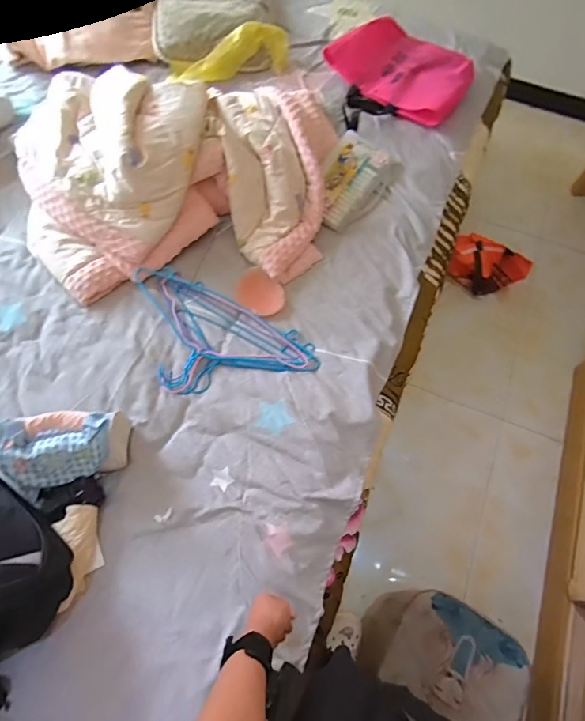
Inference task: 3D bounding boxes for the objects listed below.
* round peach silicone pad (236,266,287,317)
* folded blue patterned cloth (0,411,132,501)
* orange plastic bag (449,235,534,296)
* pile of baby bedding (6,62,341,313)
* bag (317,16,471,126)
[{"bbox_3d":[-0.072,-0.154,1.009,0.121,0.024,0.092,35,67,14],"label":"round peach silicone pad"},{"bbox_3d":[-0.402,0.155,0.787,0.201,0.100,0.114,-13,65,-8],"label":"folded blue patterned cloth"},{"bbox_3d":[0.656,-0.328,1.559,0.157,0.135,0.262,-38,71,-19],"label":"orange plastic bag"},{"bbox_3d":[-0.239,-0.475,1.036,0.733,0.210,0.586,-10,64,-7],"label":"pile of baby bedding"},{"bbox_3d":[0.310,-0.815,1.252,0.364,0.106,0.259,39,68,16],"label":"bag"}]

